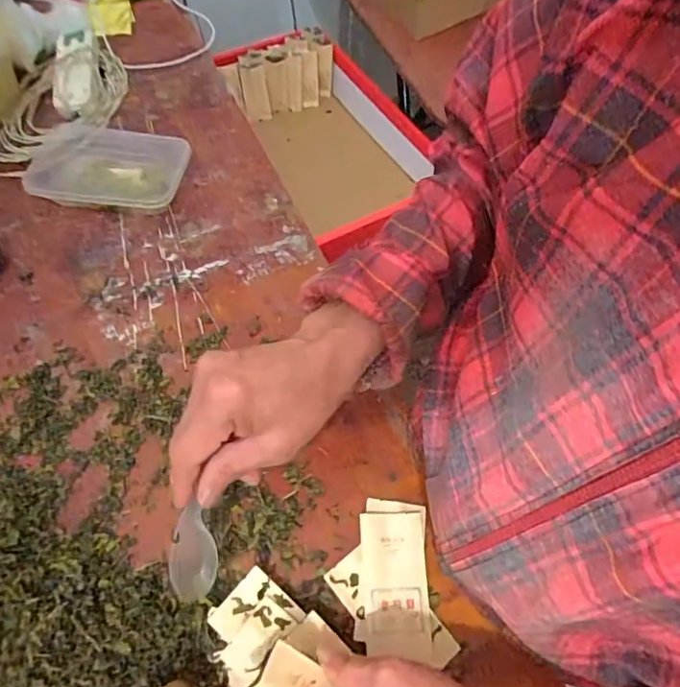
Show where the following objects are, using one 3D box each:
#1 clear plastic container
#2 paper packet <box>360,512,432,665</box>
[{"bbox_3d":[-0.283,-0.209,0.636,0.181,0.038,0.114,10,60,1],"label":"clear plastic container"},{"bbox_3d":[0.046,0.194,0.436,0.052,0.008,0.106,1,69,-8],"label":"paper packet"}]

